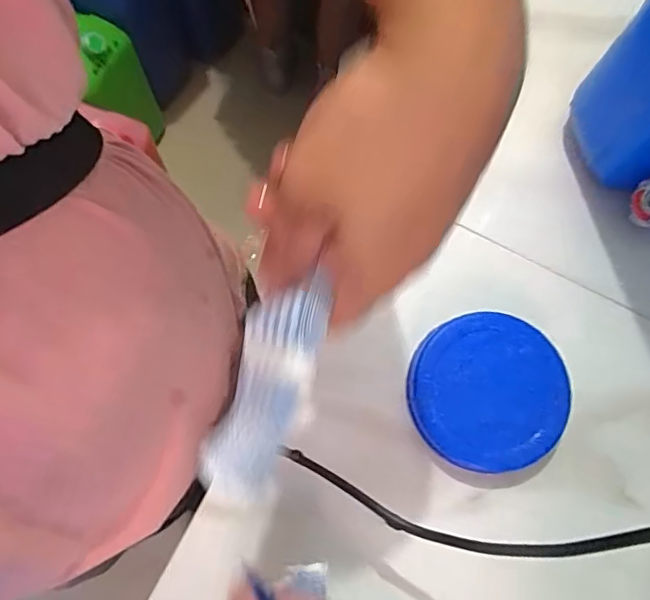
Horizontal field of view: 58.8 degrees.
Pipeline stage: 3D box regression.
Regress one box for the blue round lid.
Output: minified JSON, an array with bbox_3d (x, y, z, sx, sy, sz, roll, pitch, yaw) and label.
[{"bbox_3d":[0.124,0.070,0.444,0.115,0.023,0.114,0,76,-2],"label":"blue round lid"}]

